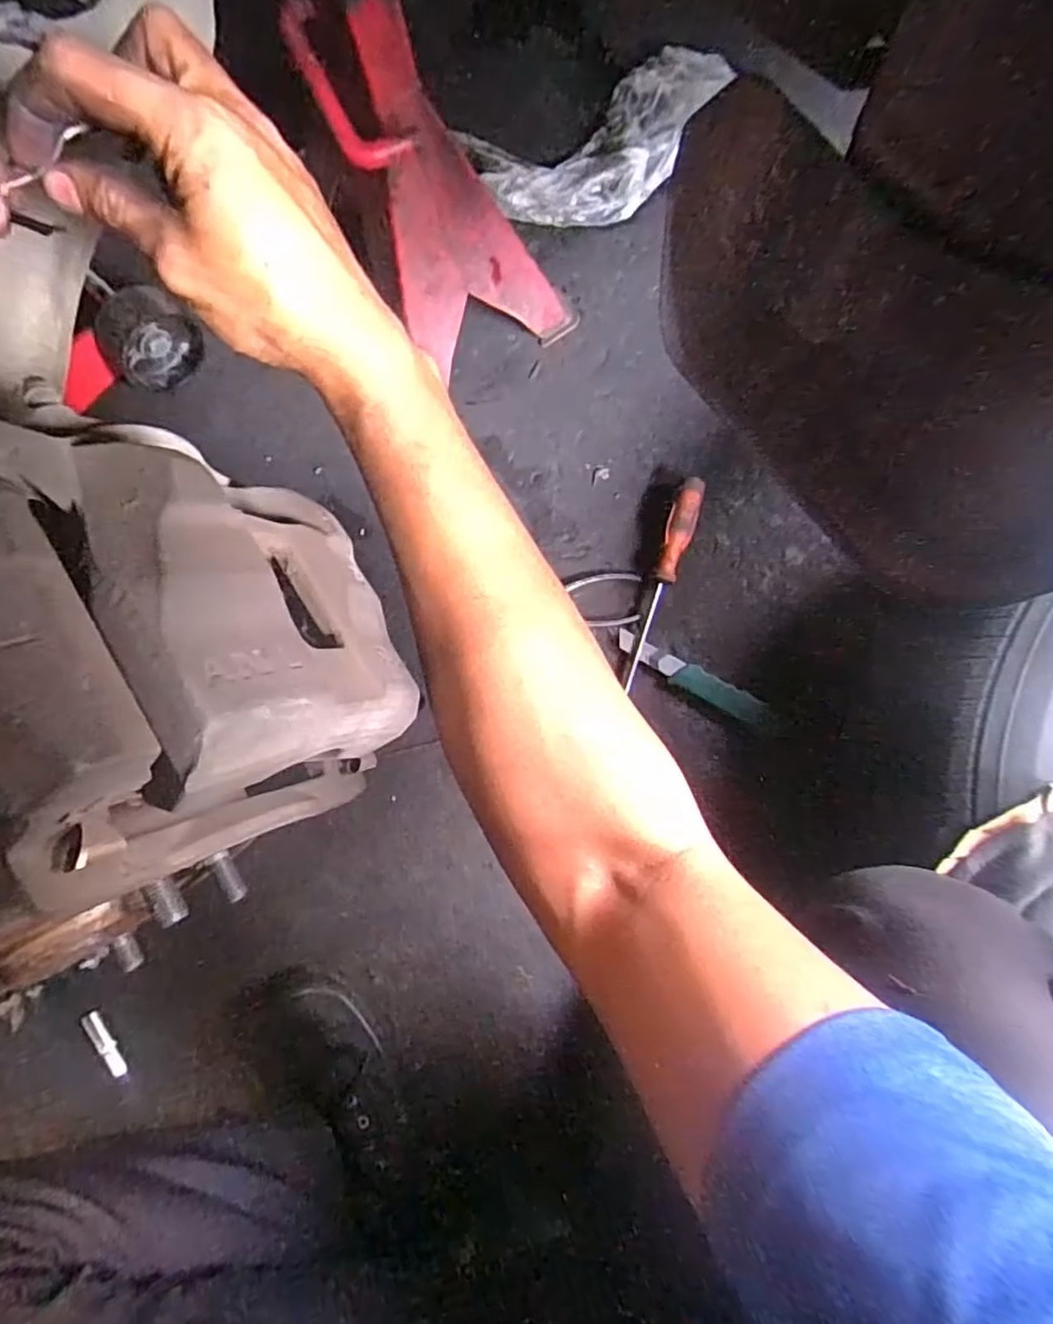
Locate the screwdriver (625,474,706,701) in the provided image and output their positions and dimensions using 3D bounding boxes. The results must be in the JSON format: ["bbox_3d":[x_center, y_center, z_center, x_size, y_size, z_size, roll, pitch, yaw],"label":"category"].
[{"bbox_3d":[0.134,-0.077,0.641,0.027,0.031,0.208,18,86,6],"label":"screwdriver"}]

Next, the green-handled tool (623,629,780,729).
[{"bbox_3d":[0.158,0.015,0.626,0.160,0.012,0.025,31,87,19],"label":"green-handled tool"}]

